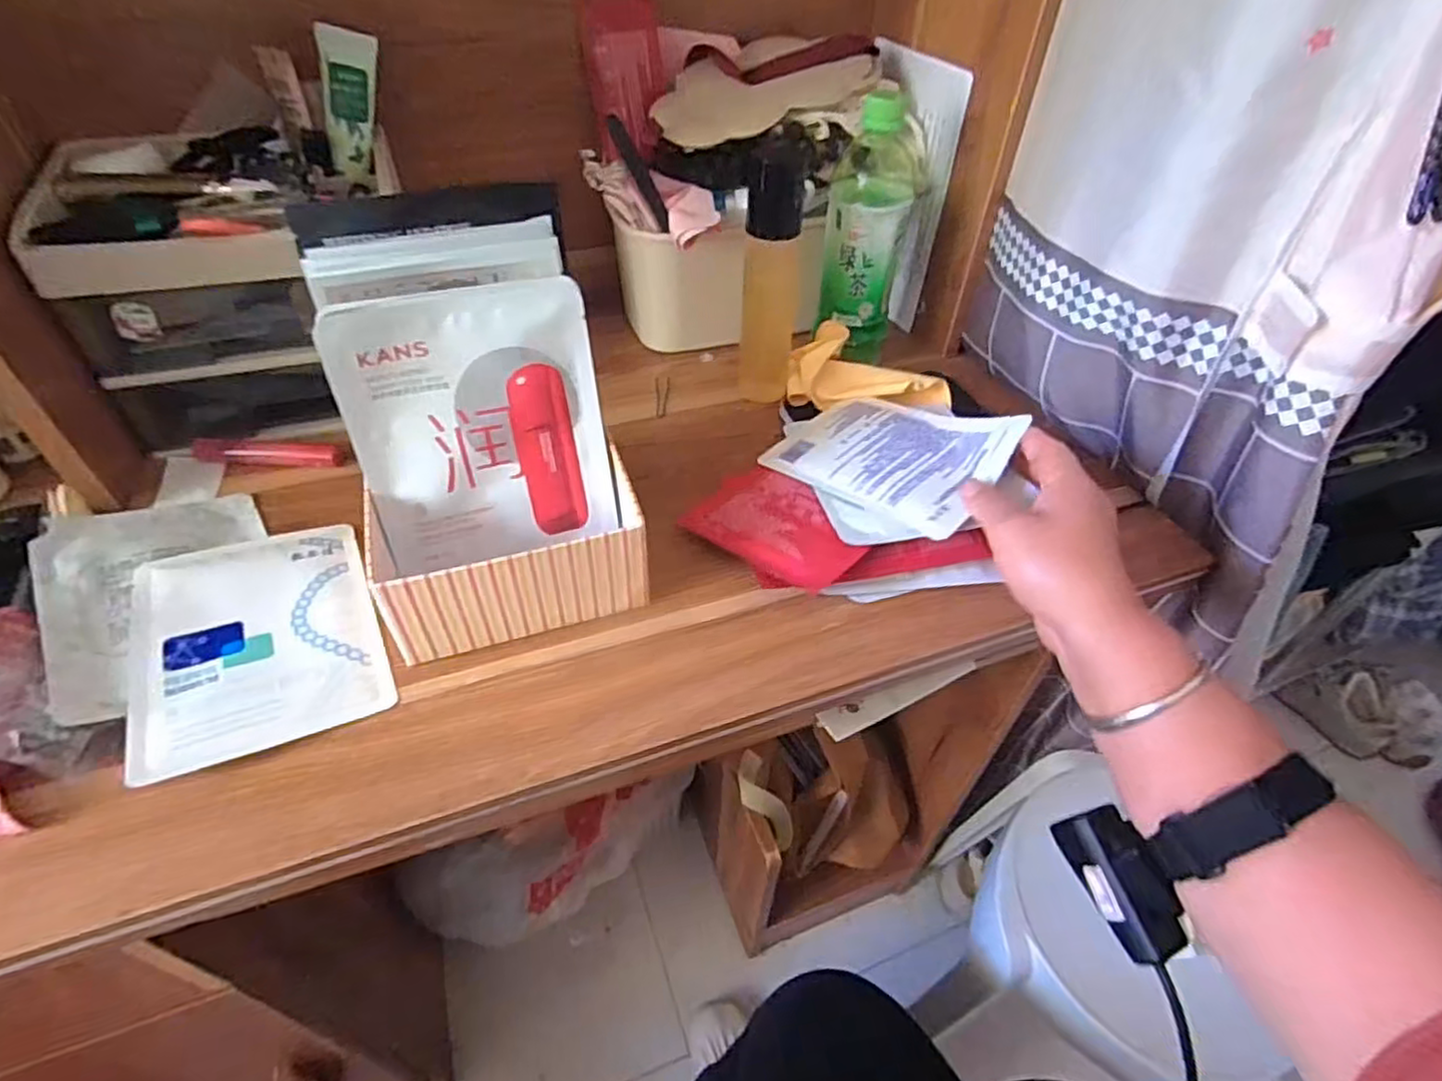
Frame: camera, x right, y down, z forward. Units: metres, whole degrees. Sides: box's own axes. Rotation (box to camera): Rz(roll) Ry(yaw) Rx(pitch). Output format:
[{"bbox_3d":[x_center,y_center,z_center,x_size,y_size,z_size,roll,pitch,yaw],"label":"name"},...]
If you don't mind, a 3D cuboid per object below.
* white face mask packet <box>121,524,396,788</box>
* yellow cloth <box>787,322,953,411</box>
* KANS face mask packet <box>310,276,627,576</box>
[{"bbox_3d":[-0.262,0.052,0.389,0.116,0.013,0.154,-20,50,-21],"label":"white face mask packet"},{"bbox_3d":[0.115,-0.128,0.558,0.126,0.044,0.070,30,51,24],"label":"yellow cloth"},{"bbox_3d":[-0.135,-0.061,0.394,0.134,0.152,0.007,-14,30,-16],"label":"KANS face mask packet"}]

